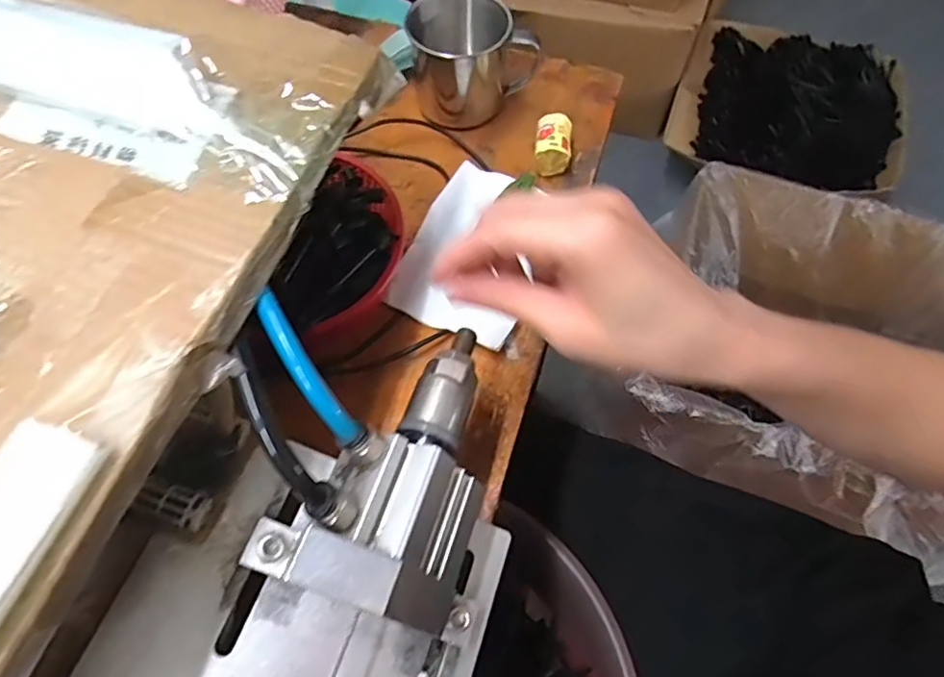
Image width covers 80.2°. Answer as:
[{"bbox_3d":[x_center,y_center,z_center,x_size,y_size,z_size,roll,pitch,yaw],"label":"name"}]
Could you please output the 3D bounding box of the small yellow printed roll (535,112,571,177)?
[{"bbox_3d":[0.060,-0.142,0.411,0.025,0.023,0.039,7,63,5],"label":"small yellow printed roll"}]

